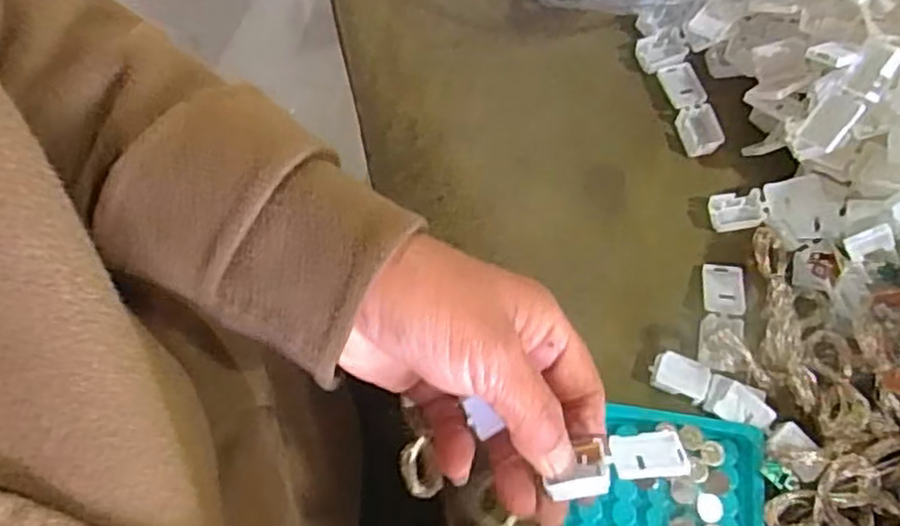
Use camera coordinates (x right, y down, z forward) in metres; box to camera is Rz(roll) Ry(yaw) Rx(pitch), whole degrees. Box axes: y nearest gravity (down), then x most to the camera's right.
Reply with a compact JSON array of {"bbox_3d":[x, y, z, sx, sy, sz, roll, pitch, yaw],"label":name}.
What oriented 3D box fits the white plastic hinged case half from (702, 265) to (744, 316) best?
[{"bbox_3d":[0.138,0.014,0.352,0.018,0.009,0.027,4,70,1],"label":"white plastic hinged case half"}]

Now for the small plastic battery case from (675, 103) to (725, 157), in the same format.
[{"bbox_3d":[0.137,-0.073,0.383,0.018,0.013,0.027,-9,70,-4],"label":"small plastic battery case"}]

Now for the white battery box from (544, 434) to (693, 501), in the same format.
[{"bbox_3d":[0.064,0.077,0.266,0.052,0.013,0.020,-16,70,-1],"label":"white battery box"}]

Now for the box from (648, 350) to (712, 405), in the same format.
[{"bbox_3d":[0.111,0.055,0.334,0.026,0.012,0.018,23,71,8],"label":"box"}]

